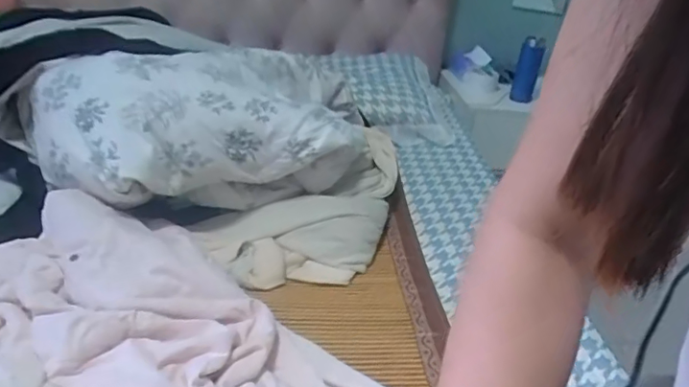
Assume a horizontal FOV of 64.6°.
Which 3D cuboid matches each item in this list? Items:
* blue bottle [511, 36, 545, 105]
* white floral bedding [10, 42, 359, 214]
[{"bbox_3d":[0.513,-0.336,1.537,0.069,0.211,0.063,11,31,15],"label":"blue bottle"},{"bbox_3d":[-0.224,-0.131,0.931,0.616,0.202,0.323,-8,31,-17],"label":"white floral bedding"}]

